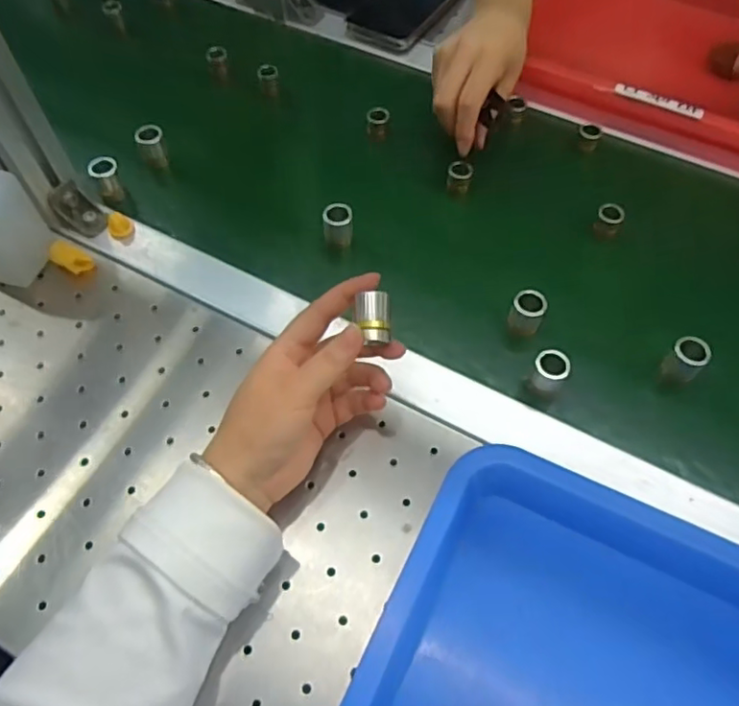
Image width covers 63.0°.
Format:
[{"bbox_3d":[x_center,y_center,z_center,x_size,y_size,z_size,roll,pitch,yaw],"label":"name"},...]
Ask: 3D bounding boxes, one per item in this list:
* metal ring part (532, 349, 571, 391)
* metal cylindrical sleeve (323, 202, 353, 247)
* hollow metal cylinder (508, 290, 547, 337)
[{"bbox_3d":[0.123,0.016,0.417,0.022,0.037,0.022,0,59,0],"label":"metal ring part"},{"bbox_3d":[-0.025,-0.102,0.483,0.022,0.029,0.018,-3,59,-2],"label":"metal cylindrical sleeve"},{"bbox_3d":[0.115,-0.029,0.442,0.022,0.034,0.018,25,62,14],"label":"hollow metal cylinder"}]

